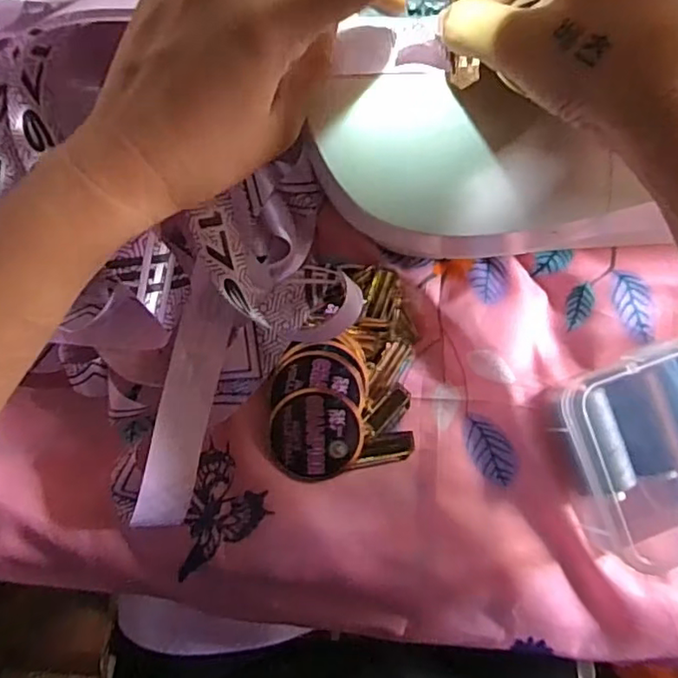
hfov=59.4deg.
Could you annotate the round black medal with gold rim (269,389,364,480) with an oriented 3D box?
[{"bbox_3d":[-0.011,0.051,0.317,0.047,0.004,0.049,2,95,-4],"label":"round black medal with gold rim"}]

